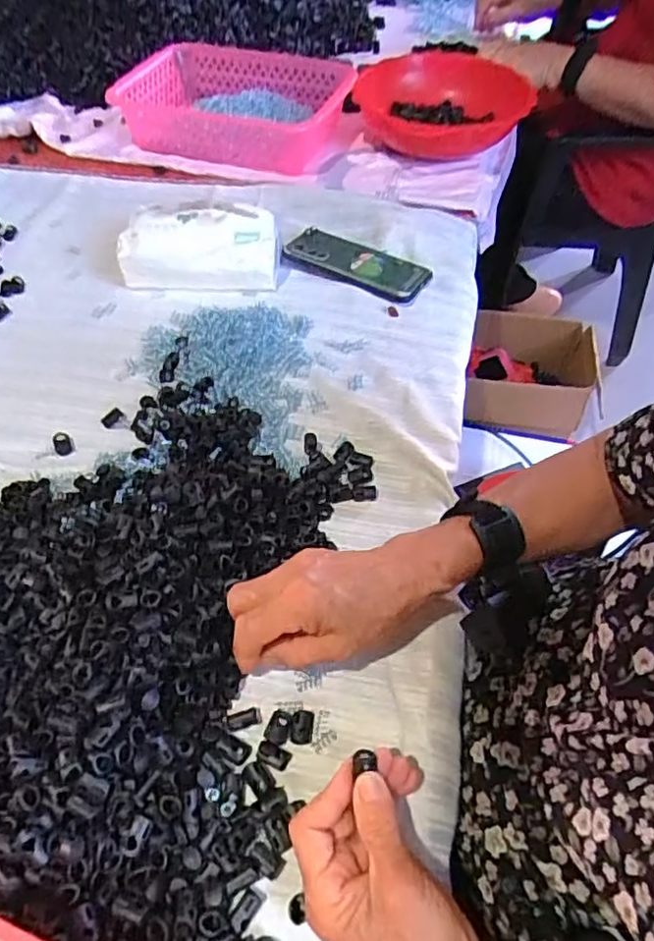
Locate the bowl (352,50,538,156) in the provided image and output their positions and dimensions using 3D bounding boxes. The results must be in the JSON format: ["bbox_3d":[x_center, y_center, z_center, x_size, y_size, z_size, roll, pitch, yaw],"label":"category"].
[{"bbox_3d":[0.165,-0.544,0.894,0.286,0.058,0.256,-33,58,-21],"label":"bowl"}]

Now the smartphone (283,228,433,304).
[{"bbox_3d":[0.034,-0.236,0.695,0.162,0.009,0.083,23,51,11],"label":"smartphone"}]

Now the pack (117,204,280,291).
[{"bbox_3d":[-0.139,-0.246,0.673,0.173,0.071,0.071,0,54,1],"label":"pack"}]

